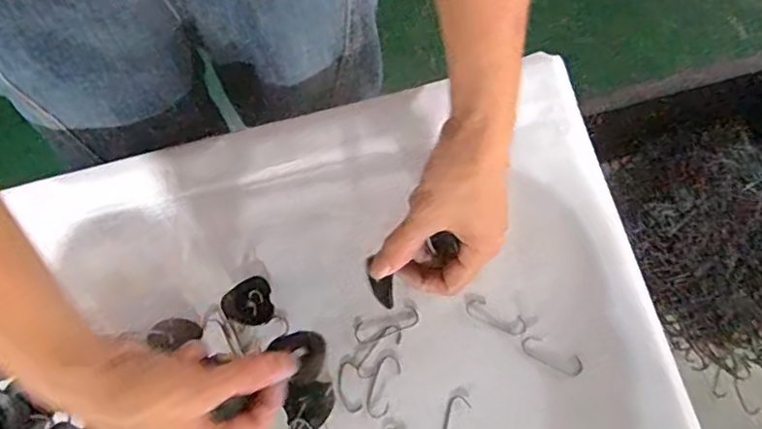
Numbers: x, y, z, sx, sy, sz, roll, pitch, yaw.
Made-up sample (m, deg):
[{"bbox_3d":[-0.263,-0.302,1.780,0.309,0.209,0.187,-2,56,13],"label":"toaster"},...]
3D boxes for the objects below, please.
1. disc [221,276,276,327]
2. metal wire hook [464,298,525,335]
[{"bbox_3d":[-0.093,0.063,0.443,0.033,0.010,0.032,1,73,-2],"label":"disc"},{"bbox_3d":[0.079,0.070,0.439,0.043,0.005,0.013,24,73,5],"label":"metal wire hook"}]

